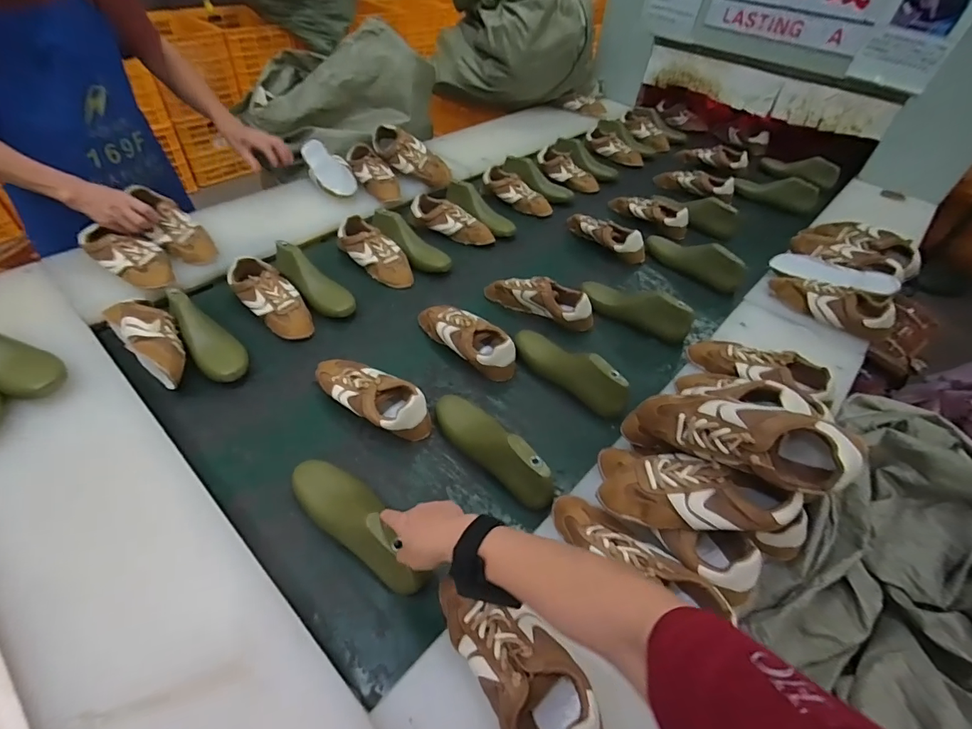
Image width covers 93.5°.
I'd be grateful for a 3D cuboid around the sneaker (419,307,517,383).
[{"bbox_3d":[-0.036,-0.054,0.885,0.229,0.070,0.085,34,54,23],"label":"sneaker"}]

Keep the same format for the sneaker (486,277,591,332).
[{"bbox_3d":[0.112,-0.139,0.978,0.245,0.077,0.069,22,50,14],"label":"sneaker"}]

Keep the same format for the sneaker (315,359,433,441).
[{"bbox_3d":[-0.197,0.048,0.774,0.241,0.071,0.091,29,47,20],"label":"sneaker"}]

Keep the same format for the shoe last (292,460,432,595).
[{"bbox_3d":[-0.171,0.204,0.606,0.231,0.080,0.067,33,53,24],"label":"shoe last"}]

